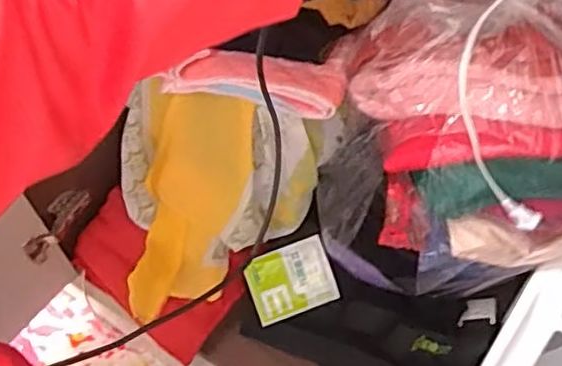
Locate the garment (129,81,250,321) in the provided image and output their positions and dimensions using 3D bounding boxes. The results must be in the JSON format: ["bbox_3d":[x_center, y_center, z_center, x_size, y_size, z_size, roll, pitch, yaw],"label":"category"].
[{"bbox_3d":[-0.126,0.034,0.884,0.146,0.060,0.300,11,92,10],"label":"garment"}]

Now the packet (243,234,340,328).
[{"bbox_3d":[0.013,0.129,0.885,0.110,0.007,0.088,-20,83,-5],"label":"packet"}]

